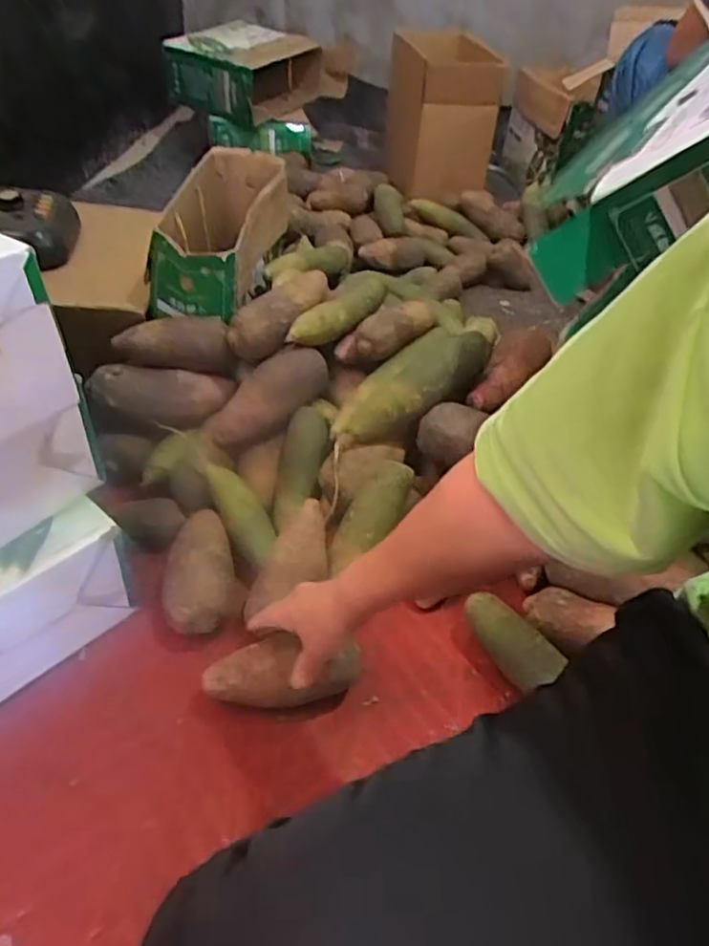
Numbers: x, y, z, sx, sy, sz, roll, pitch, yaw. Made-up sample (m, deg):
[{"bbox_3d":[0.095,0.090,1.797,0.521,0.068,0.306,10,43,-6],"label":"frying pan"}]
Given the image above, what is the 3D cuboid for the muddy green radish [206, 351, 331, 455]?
[{"bbox_3d":[-0.114,-0.096,0.850,0.181,0.067,0.056,-38,52,1],"label":"muddy green radish"}]

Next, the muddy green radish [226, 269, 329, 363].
[{"bbox_3d":[-0.100,-0.215,0.882,0.077,0.070,0.162,21,46,16],"label":"muddy green radish"}]

